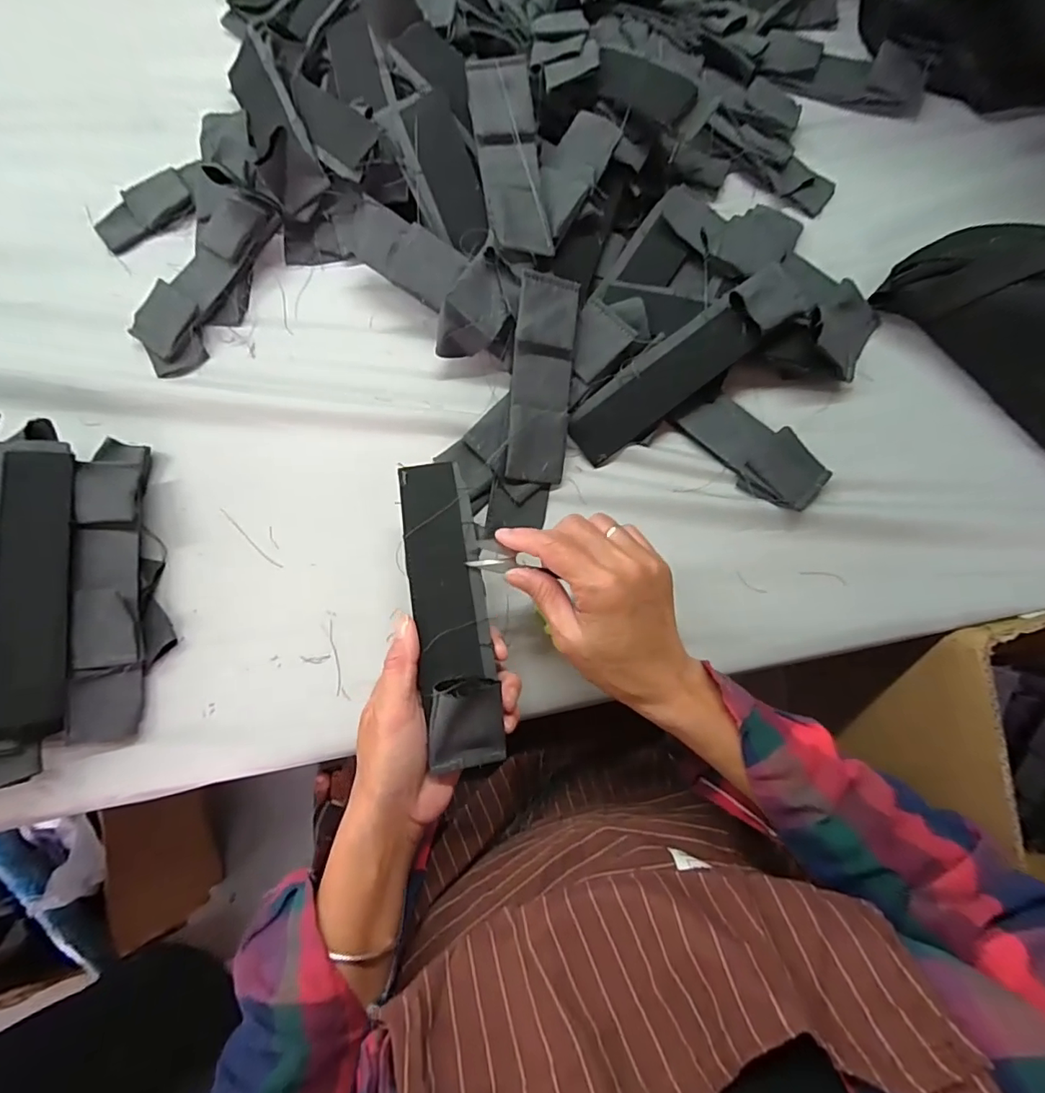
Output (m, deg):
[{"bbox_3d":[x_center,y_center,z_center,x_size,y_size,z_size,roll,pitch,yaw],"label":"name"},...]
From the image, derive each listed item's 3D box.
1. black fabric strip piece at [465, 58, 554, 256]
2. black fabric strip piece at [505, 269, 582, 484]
[{"bbox_3d":[-0.009,-0.289,0.399,0.045,0.039,0.143,-9,77,-1],"label":"black fabric strip piece"},{"bbox_3d":[0.015,-0.124,0.394,0.046,0.009,0.148,3,94,-18],"label":"black fabric strip piece"}]

